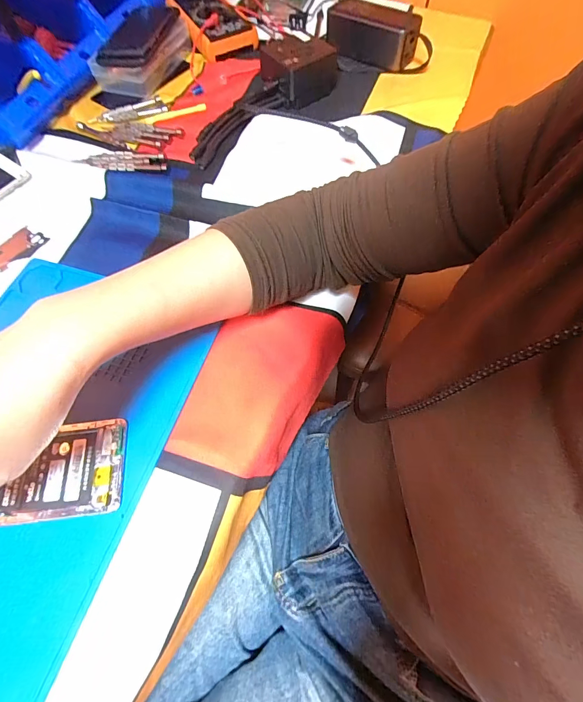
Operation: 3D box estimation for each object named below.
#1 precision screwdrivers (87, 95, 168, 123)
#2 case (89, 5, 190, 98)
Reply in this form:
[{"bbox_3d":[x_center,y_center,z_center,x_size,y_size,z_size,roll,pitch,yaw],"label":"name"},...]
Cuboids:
[{"bbox_3d":[-0.223,-0.326,0.465,0.101,0.005,0.037,-20,66,-8],"label":"precision screwdrivers"},{"bbox_3d":[-0.218,-0.440,0.494,0.089,0.045,0.147,14,66,7],"label":"case"}]

